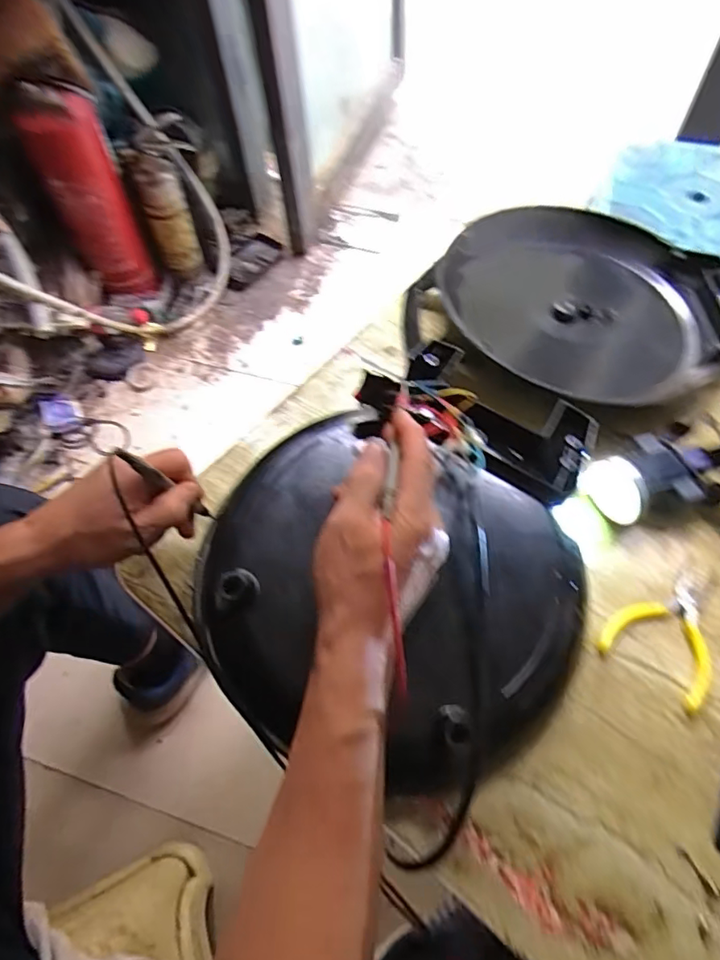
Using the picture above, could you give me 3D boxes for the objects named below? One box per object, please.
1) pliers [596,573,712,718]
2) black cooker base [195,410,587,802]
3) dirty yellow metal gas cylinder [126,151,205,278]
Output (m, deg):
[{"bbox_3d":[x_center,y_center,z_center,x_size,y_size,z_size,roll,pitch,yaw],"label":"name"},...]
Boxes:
[{"bbox_3d":[0.253,0.117,0.452,0.083,0.007,0.108,34,68,20],"label":"pliers"},{"bbox_3d":[0.014,0.078,0.422,0.287,0.080,0.240,24,65,16],"label":"black cooker base"},{"bbox_3d":[-0.409,-0.561,1.198,0.087,0.264,0.080,-15,61,-5],"label":"dirty yellow metal gas cylinder"}]

